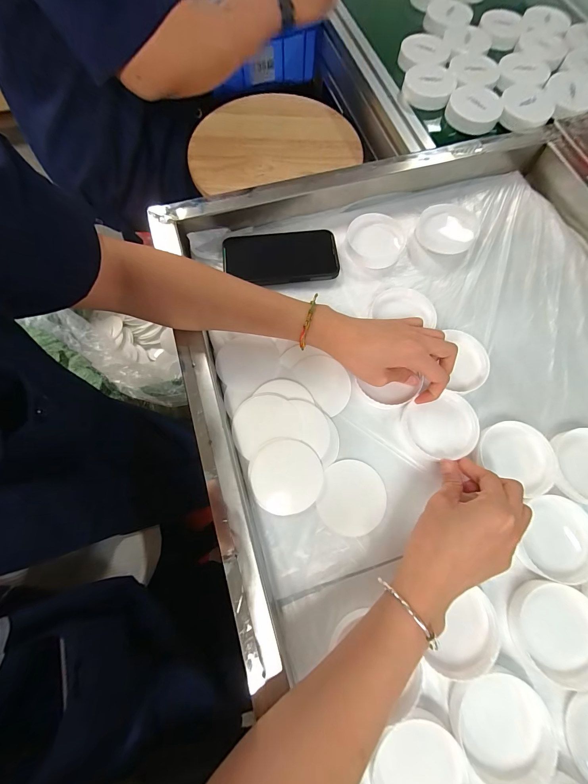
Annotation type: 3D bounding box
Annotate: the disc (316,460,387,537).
[{"bbox_3d":[0.061,0.109,0.318,0.065,0.004,0.071,-1,74,5],"label":"disc"}]

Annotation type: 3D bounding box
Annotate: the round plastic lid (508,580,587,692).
[{"bbox_3d":[0.240,0.216,0.277,0.073,0.011,0.078,1,72,0],"label":"round plastic lid"}]

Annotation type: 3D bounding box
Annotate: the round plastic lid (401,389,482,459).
[{"bbox_3d":[0.162,0.039,0.339,0.076,0.012,0.067,-16,71,-4],"label":"round plastic lid"}]

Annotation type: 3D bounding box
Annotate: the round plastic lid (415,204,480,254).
[{"bbox_3d":[0.213,-0.227,0.428,0.077,0.011,0.081,0,72,0],"label":"round plastic lid"}]

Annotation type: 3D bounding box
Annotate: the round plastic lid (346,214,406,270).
[{"bbox_3d":[0.112,-0.207,0.418,0.074,0.018,0.083,19,73,6],"label":"round plastic lid"}]

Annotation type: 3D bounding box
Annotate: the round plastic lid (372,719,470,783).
[{"bbox_3d":[0.100,0.306,0.245,0.071,0.016,0.072,0,72,0],"label":"round plastic lid"}]

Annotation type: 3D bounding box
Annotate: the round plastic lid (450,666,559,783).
[{"bbox_3d":[0.172,0.277,0.254,0.079,0.017,0.074,0,72,0],"label":"round plastic lid"}]

